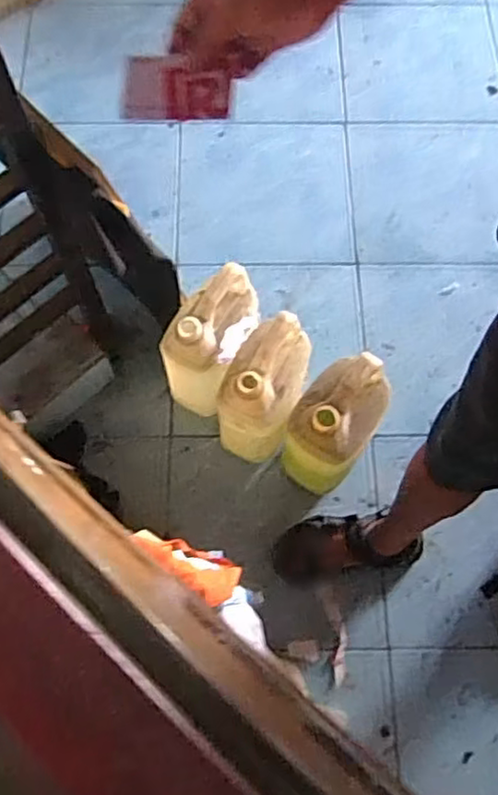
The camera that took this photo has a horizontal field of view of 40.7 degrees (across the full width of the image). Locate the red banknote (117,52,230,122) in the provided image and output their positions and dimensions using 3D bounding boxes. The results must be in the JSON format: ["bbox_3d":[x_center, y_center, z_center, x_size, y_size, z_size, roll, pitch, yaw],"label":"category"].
[{"bbox_3d":[-0.054,-0.231,0.499,0.079,0.006,0.049,3,83,3],"label":"red banknote"}]

